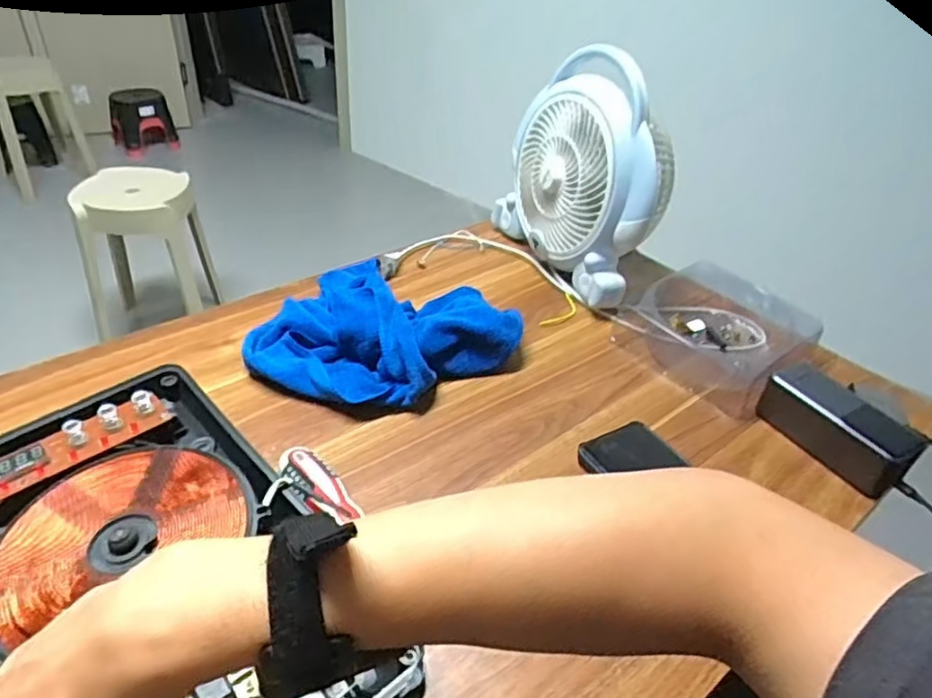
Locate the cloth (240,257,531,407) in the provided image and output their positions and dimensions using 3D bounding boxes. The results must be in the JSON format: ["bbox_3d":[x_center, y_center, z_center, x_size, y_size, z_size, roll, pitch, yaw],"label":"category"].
[{"bbox_3d":[-0.074,-0.030,0.675,0.249,0.066,0.241,16,38,15],"label":"cloth"}]

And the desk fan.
[{"bbox_3d":[0.155,-0.216,0.790,0.126,0.242,0.263,-15,41,-25],"label":"desk fan"}]

